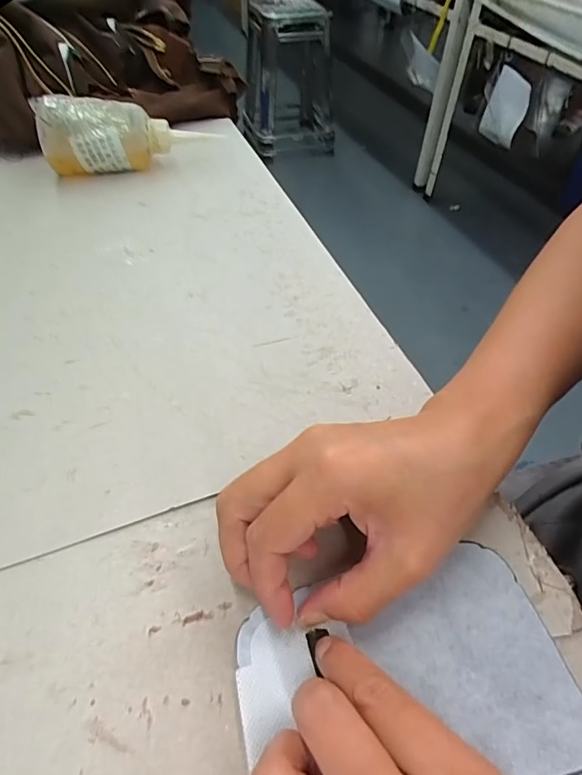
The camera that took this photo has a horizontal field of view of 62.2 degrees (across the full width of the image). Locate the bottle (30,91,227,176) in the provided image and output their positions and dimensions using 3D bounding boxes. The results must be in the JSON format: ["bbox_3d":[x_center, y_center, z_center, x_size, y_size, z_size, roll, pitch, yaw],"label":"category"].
[{"bbox_3d":[-0.152,-0.243,0.466,0.159,0.060,0.056,-6,50,-5],"label":"bottle"}]

